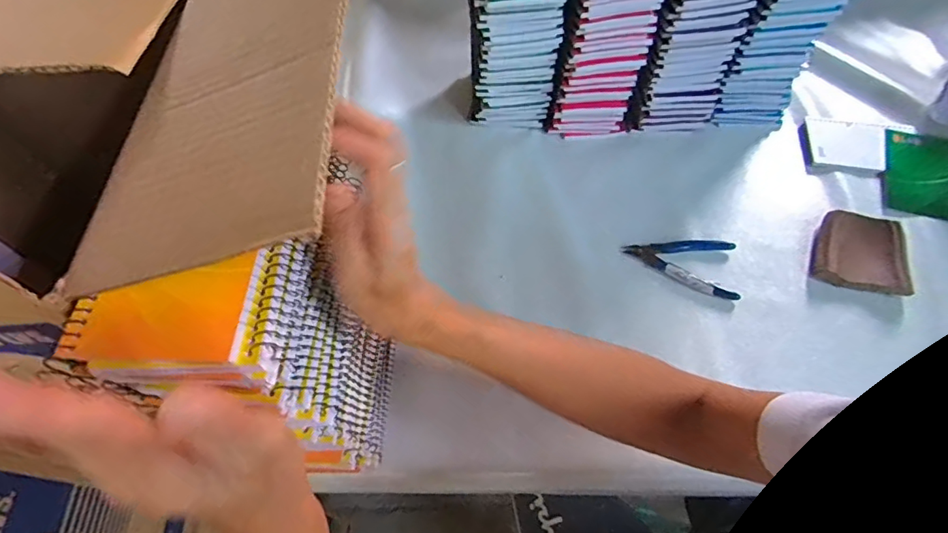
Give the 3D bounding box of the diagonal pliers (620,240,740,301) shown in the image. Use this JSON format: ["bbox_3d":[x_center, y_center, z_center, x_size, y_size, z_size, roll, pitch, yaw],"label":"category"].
[{"bbox_3d":[0.228,-0.001,0.556,0.118,0.007,0.073,6,60,6],"label":"diagonal pliers"}]

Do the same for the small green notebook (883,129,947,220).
[{"bbox_3d":[0.541,-0.113,0.604,0.081,0.007,0.128,17,62,12],"label":"small green notebook"}]

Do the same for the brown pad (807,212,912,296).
[{"bbox_3d":[0.421,-0.016,0.543,0.092,0.020,0.089,16,62,12],"label":"brown pad"}]

